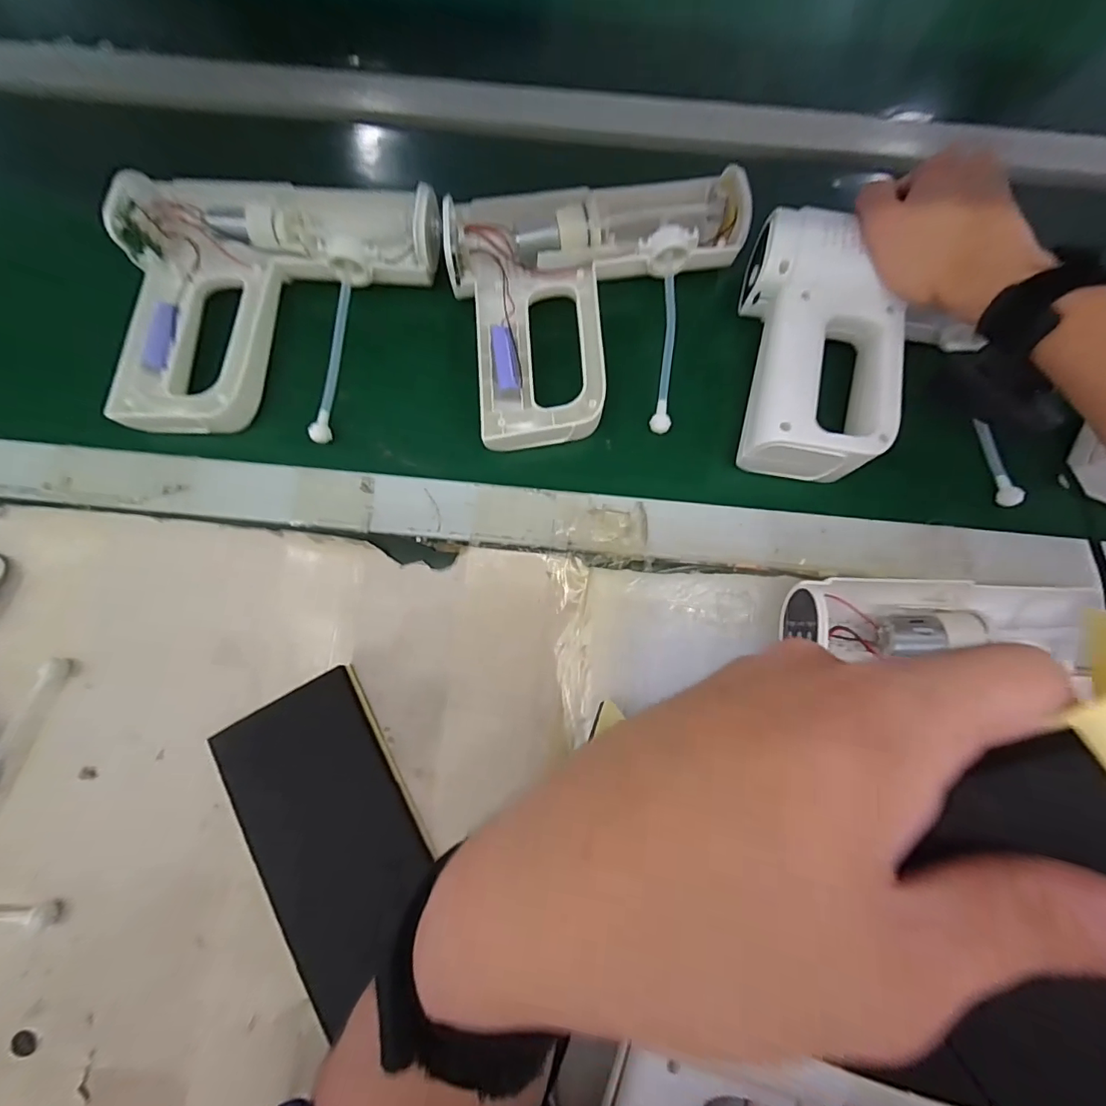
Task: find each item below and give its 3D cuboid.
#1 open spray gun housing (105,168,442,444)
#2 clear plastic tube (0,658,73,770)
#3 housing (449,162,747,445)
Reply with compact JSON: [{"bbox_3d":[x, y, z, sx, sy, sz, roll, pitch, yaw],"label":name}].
[{"bbox_3d":[-0.189,-0.192,0.369,0.214,0.061,0.211,-2,78,1],"label":"open spray gun housing"},{"bbox_3d":[-0.341,0.123,0.314,0.016,0.014,0.120,22,79,6],"label":"clear plastic tube"},{"bbox_3d":[0.038,-0.179,0.360,0.205,0.039,0.190,-8,78,-1],"label":"housing"}]

